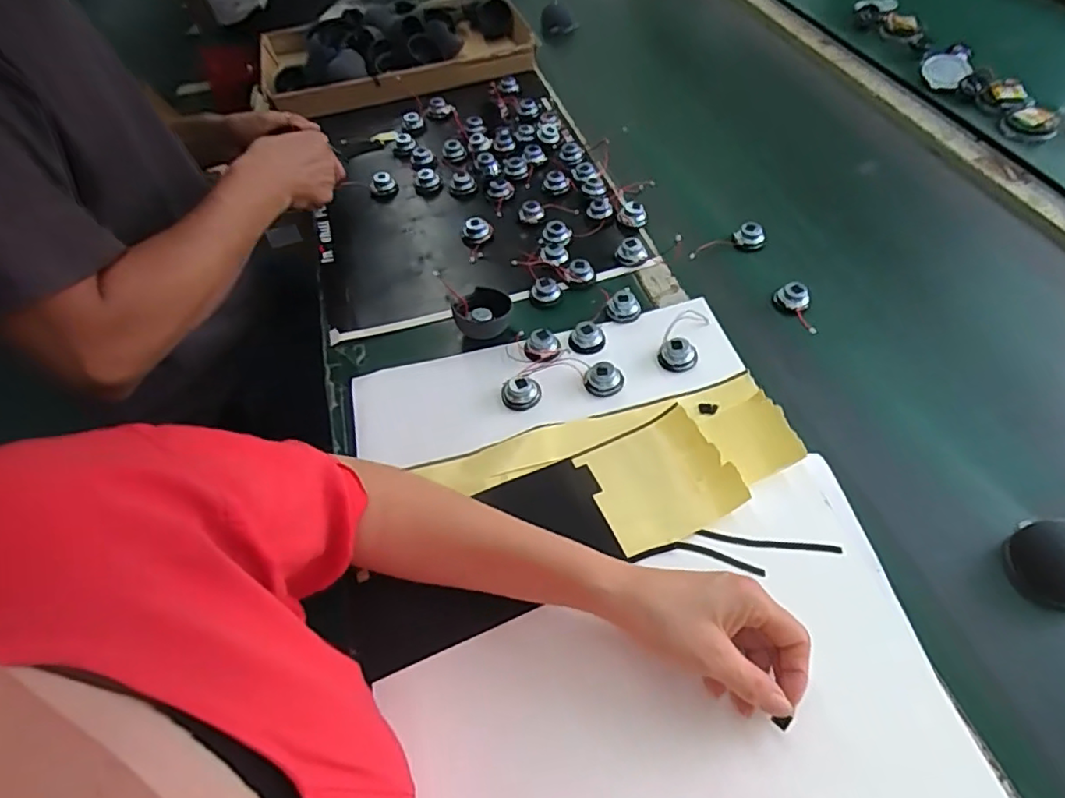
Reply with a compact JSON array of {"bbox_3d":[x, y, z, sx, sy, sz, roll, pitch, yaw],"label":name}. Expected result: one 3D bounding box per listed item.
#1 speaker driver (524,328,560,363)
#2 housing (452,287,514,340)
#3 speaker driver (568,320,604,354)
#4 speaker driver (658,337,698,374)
[{"bbox_3d":[0.010,-0.051,0.598,0.034,0.020,0.029,-6,52,1],"label":"speaker driver"},{"bbox_3d":[-0.050,-0.087,0.621,0.058,0.032,0.055,-3,52,4],"label":"housing"},{"bbox_3d":[0.054,-0.062,0.604,0.036,0.014,0.037,-3,52,4],"label":"speaker driver"},{"bbox_3d":[0.139,-0.042,0.577,0.035,0.017,0.032,10,54,13],"label":"speaker driver"}]

